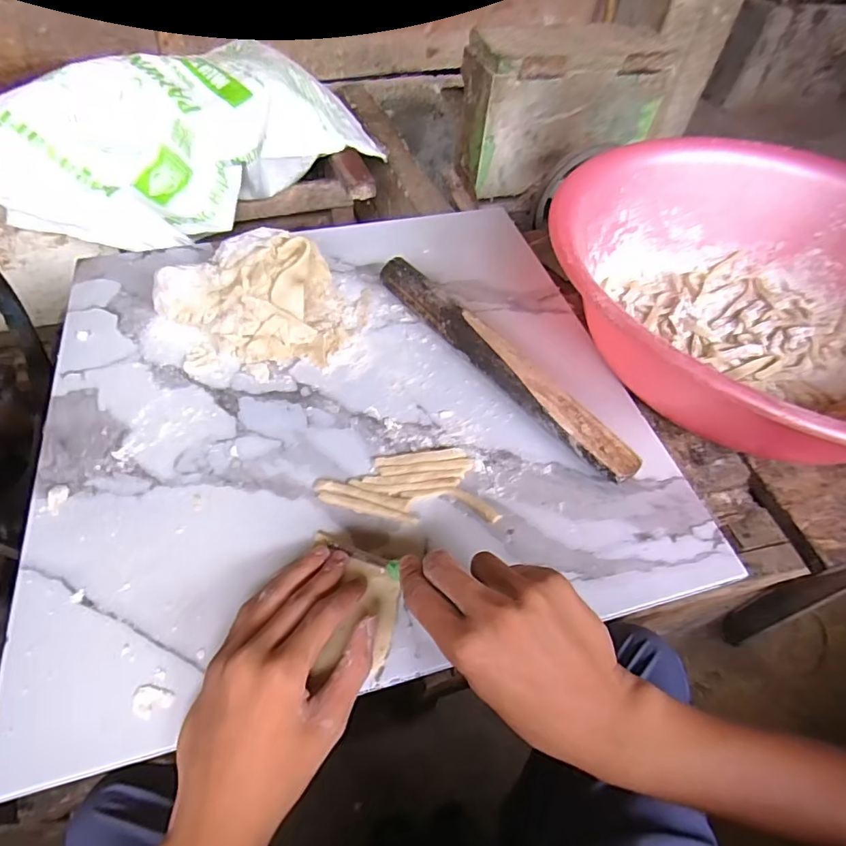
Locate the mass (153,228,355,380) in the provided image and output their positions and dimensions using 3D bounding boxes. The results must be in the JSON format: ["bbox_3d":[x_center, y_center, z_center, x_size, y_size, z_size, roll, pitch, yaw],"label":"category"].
[{"bbox_3d":[-0.154,-0.114,0.483,0.157,0.060,0.131,-19,57,-20],"label":"mass"}]

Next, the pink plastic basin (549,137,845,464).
[{"bbox_3d":[0.317,-0.106,0.485,0.393,0.122,0.396,3,52,-4],"label":"pink plastic basin"}]

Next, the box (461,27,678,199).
[{"bbox_3d":[0.249,-0.577,0.959,0.343,0.221,0.126,-11,54,-15],"label":"box"}]

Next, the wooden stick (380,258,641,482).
[{"bbox_3d":[0.064,-0.056,0.469,0.035,0.037,0.301,-31,61,-26],"label":"wooden stick"}]

